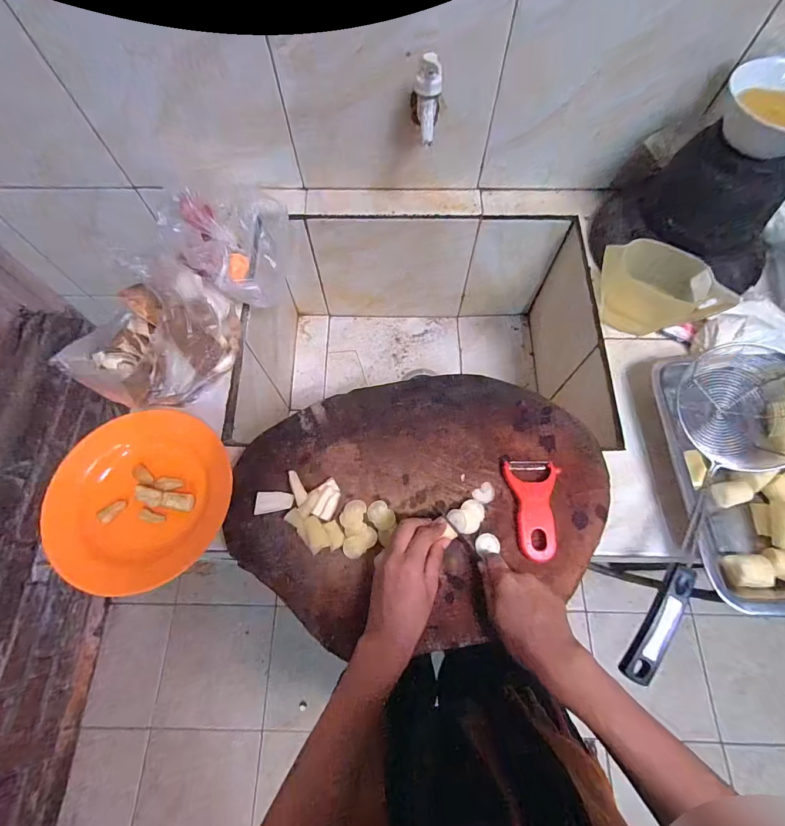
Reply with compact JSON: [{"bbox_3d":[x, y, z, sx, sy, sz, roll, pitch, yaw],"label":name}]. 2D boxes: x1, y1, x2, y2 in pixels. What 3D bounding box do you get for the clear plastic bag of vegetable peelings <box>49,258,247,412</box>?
[{"bbox_3d":[-0.275,-0.094,0.490,0.173,0.142,0.113,-37,73,-13],"label":"clear plastic bag of vegetable peelings"}]

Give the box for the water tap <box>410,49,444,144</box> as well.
[{"bbox_3d":[0.043,-0.403,0.514,0.038,0.080,0.089,3,68,2],"label":"water tap"}]

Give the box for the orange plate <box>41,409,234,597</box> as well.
[{"bbox_3d":[-0.298,0.101,0.473,0.199,0.043,0.196,0,68,0],"label":"orange plate"}]

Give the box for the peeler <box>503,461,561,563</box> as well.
[{"bbox_3d":[0.163,0.110,0.462,0.059,0.015,0.111,2,68,1],"label":"peeler"}]

